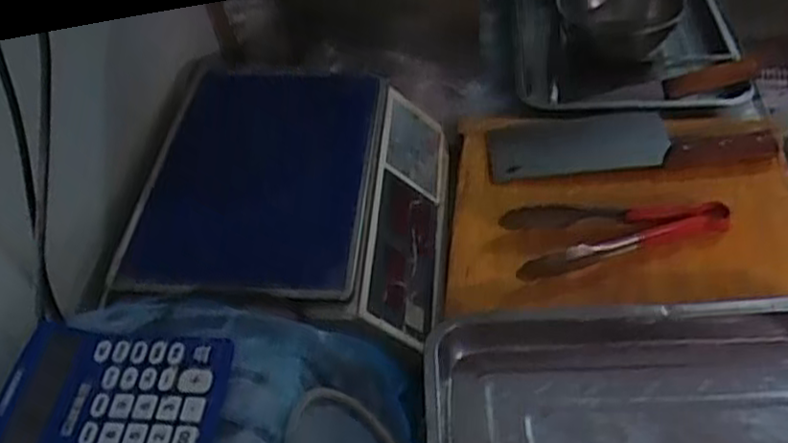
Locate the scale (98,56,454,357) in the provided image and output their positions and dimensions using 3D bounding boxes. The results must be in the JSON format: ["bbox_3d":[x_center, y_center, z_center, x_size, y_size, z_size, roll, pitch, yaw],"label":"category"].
[{"bbox_3d":[-0.097,-0.037,0.778,0.292,0.102,0.352,3,48,7],"label":"scale"}]

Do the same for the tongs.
[{"bbox_3d":[0.225,0.003,0.750,0.220,0.038,0.080,-10,48,-5],"label":"tongs"}]

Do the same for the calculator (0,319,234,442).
[{"bbox_3d":[-0.195,0.123,0.503,0.146,0.025,0.117,2,48,5],"label":"calculator"}]

